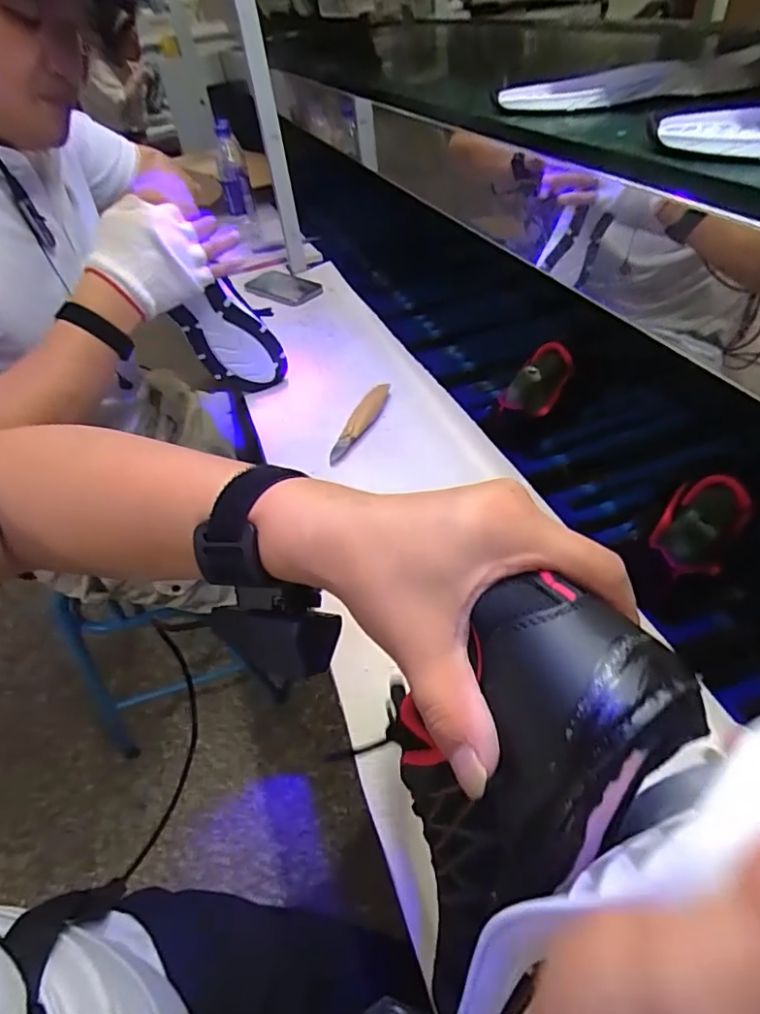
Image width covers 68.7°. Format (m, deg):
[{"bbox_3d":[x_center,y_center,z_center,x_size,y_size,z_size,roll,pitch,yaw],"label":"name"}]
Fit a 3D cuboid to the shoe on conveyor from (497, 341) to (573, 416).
[{"bbox_3d":[0.216,-0.166,0.752,0.065,0.059,0.121,22,50,28],"label":"shoe on conveyor"}]

